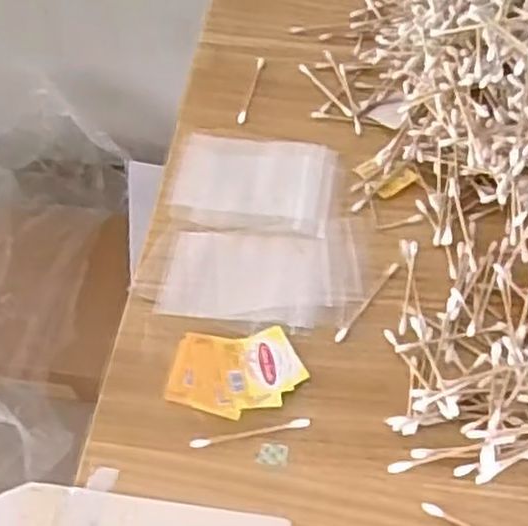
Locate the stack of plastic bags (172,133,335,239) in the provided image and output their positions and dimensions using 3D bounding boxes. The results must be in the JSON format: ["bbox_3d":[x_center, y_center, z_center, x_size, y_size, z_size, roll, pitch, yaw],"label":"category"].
[{"bbox_3d":[-0.009,-0.063,0.582,0.125,0.014,0.089,8,57,9],"label":"stack of plastic bags"}]

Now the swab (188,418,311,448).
[{"bbox_3d":[-0.009,0.108,0.473,0.076,0.004,0.007,-10,56,-2],"label":"swab"}]

